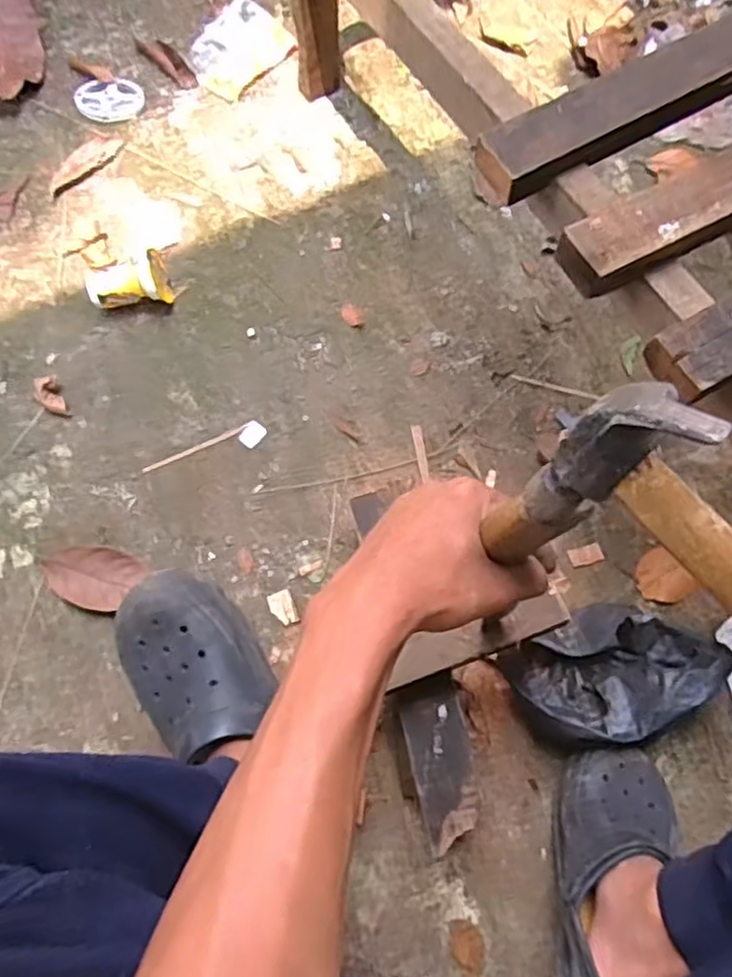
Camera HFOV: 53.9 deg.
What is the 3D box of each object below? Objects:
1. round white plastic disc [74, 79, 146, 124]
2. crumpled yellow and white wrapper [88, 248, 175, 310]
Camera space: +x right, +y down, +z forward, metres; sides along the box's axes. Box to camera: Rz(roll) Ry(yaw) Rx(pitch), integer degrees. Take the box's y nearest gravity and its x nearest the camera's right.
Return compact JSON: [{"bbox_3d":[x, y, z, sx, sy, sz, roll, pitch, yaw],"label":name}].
[{"bbox_3d":[-0.380,-0.577,1.068,0.098,0.008,0.089,-10,70,-15],"label":"round white plastic disc"},{"bbox_3d":[-0.312,-0.275,0.934,0.116,0.057,0.073,-3,73,-1],"label":"crumpled yellow and white wrapper"}]

